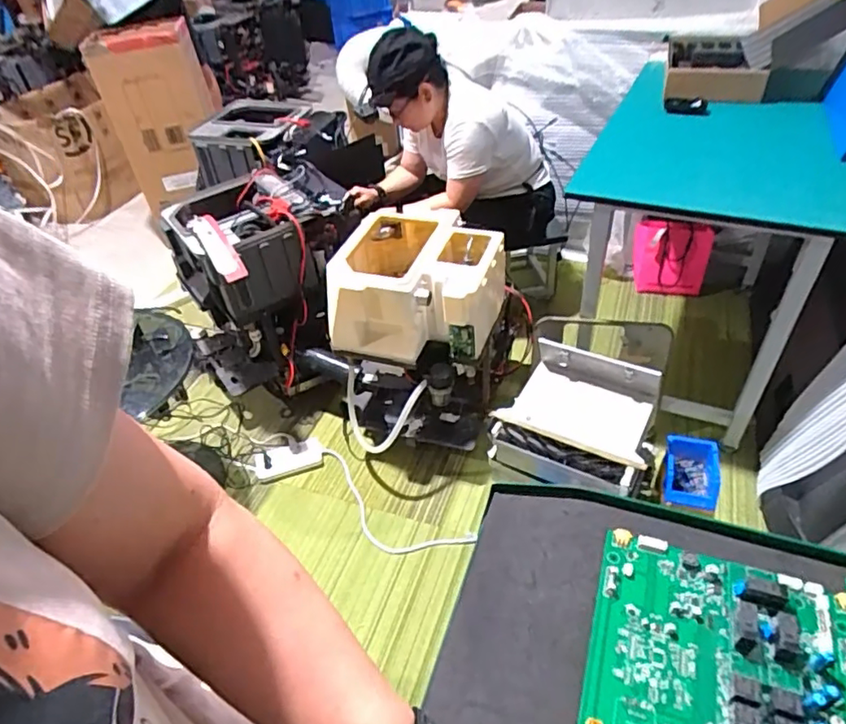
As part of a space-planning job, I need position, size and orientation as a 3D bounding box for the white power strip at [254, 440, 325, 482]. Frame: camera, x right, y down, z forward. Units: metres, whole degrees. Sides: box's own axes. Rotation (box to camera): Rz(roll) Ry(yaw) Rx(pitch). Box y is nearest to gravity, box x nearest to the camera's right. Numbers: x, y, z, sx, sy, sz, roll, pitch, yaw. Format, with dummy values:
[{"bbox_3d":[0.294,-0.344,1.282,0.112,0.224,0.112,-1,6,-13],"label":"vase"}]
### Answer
[{"bbox_3d":[-0.395,0.284,1.725,0.191,0.035,0.079,-12,42,-7],"label":"white power strip"}]

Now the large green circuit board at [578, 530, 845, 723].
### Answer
[{"bbox_3d":[0.213,0.231,0.431,0.172,0.027,0.200,11,44,18],"label":"large green circuit board"}]

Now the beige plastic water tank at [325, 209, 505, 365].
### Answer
[{"bbox_3d":[-0.006,-0.216,1.551,0.425,0.245,0.386,6,43,12],"label":"beige plastic water tank"}]

